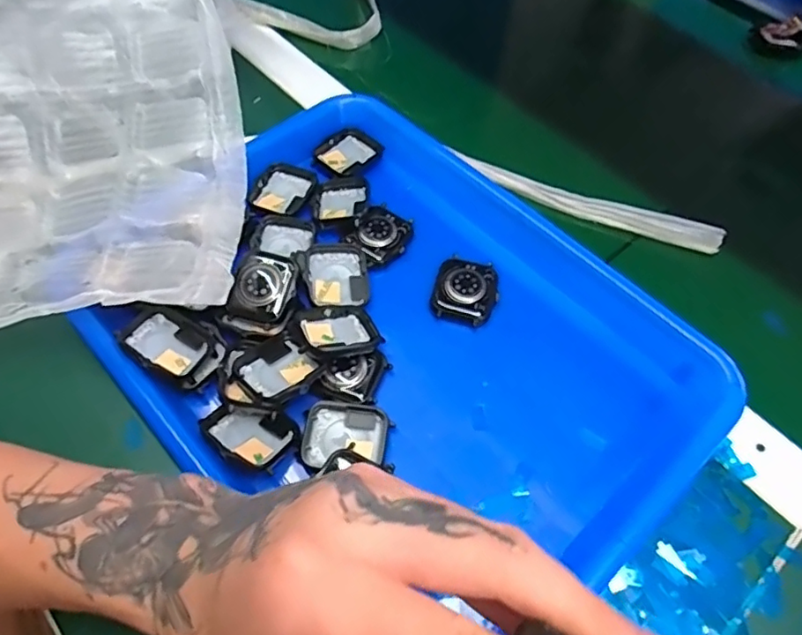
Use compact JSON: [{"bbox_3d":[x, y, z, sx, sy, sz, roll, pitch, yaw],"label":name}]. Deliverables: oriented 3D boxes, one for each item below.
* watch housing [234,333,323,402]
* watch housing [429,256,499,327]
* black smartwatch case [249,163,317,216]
[{"bbox_3d":[-0.067,0.028,0.313,0.038,0.016,0.038,-32,64,-19],"label":"watch housing"},{"bbox_3d":[0.040,-0.017,0.354,0.038,0.010,0.042,13,58,7],"label":"watch housing"},{"bbox_3d":[-0.079,-0.084,0.399,0.037,0.016,0.042,21,60,12],"label":"black smartwatch case"}]

